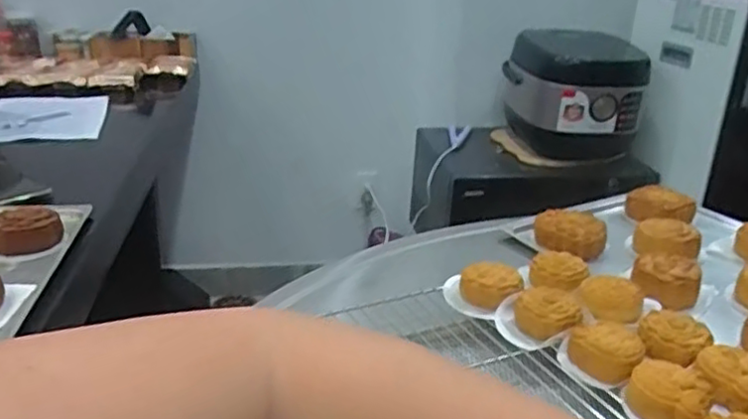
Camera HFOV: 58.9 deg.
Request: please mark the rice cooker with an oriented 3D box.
[{"bbox_3d":[0.447,-0.252,1.503,0.293,0.274,0.256,8,23,12],"label":"rice cooker"}]

